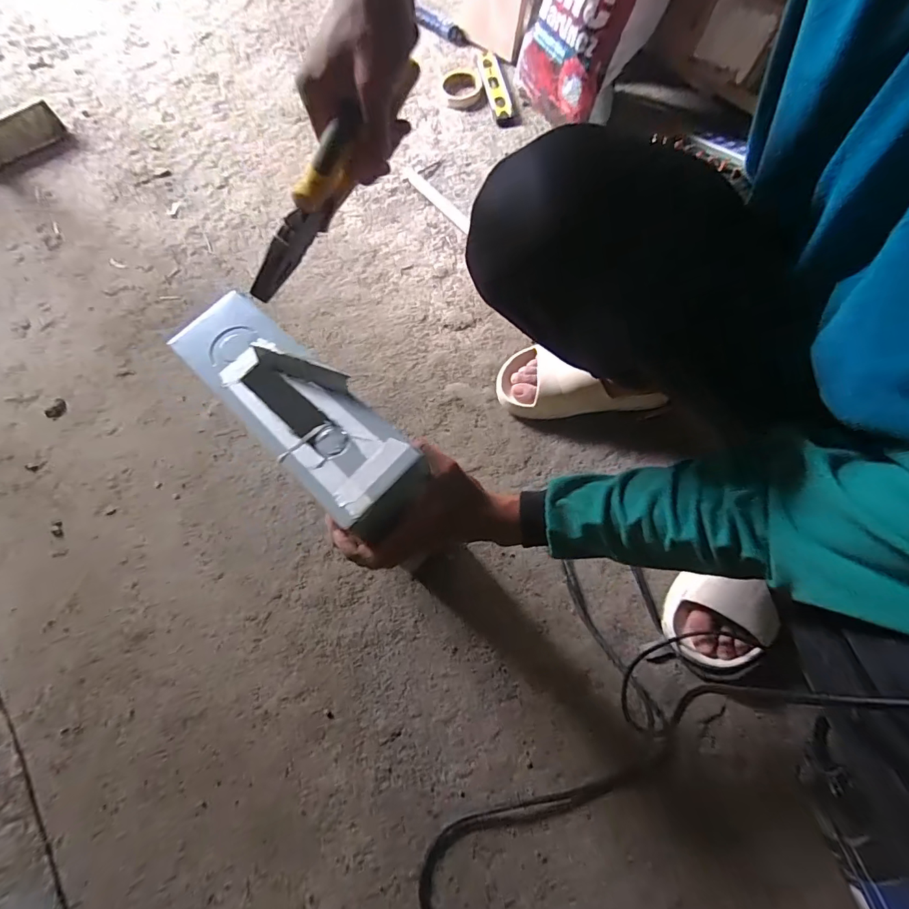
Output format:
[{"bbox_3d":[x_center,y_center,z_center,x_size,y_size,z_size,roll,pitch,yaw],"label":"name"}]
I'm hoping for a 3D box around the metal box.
[{"bbox_3d":[-0.140,-0.040,0.376,0.247,0.046,0.091,42,77,14],"label":"metal box"}]

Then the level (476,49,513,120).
[{"bbox_3d":[0.080,-0.795,0.932,0.042,0.016,0.229,-13,70,-2],"label":"level"}]

